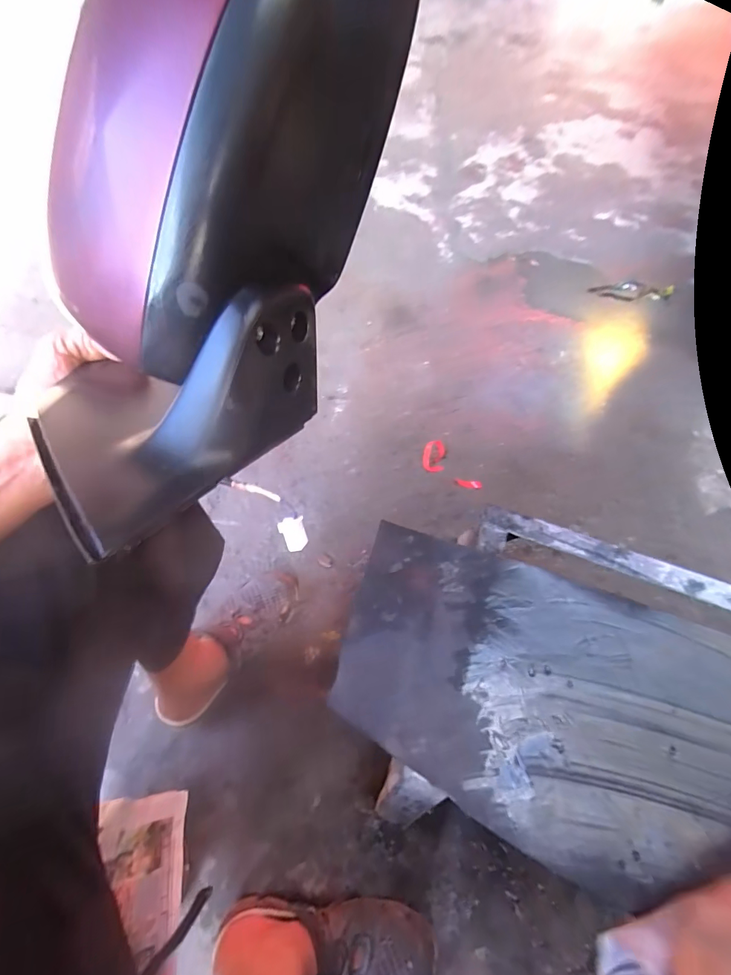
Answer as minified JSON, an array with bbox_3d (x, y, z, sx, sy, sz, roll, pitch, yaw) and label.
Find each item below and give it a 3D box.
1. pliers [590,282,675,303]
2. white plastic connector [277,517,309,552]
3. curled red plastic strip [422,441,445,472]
[{"bbox_3d":[0.725,-0.542,1.136,0.213,0.021,0.069,3,65,2],"label":"pliers"},{"bbox_3d":[-0.052,0.034,0.297,0.018,0.009,0.023,-22,99,-24],"label":"white plastic connector"},{"bbox_3d":[0.144,-0.065,0.873,0.044,0.023,0.067,7,65,4],"label":"curled red plastic strip"}]

